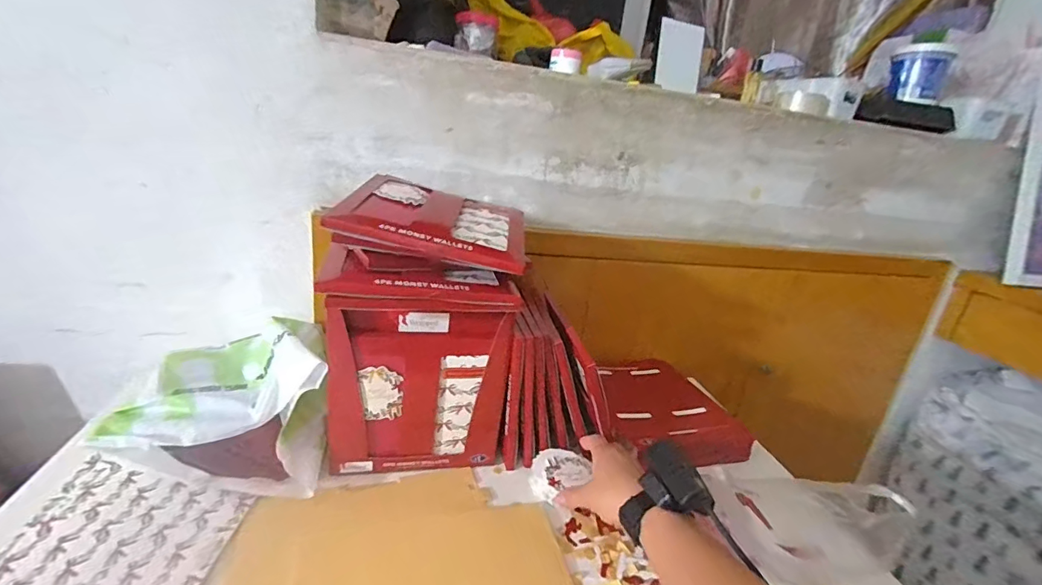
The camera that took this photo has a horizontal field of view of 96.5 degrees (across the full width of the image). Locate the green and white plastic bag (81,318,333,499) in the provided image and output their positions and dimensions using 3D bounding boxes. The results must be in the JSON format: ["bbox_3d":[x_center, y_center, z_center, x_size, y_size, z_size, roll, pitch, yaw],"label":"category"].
[{"bbox_3d":[-0.353,0.119,0.590,0.212,0.133,0.271,2,20,-15],"label":"green and white plastic bag"}]

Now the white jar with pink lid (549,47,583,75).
[{"bbox_3d":[0.082,-0.428,0.860,0.057,0.045,0.058,7,19,-1],"label":"white jar with pink lid"}]

